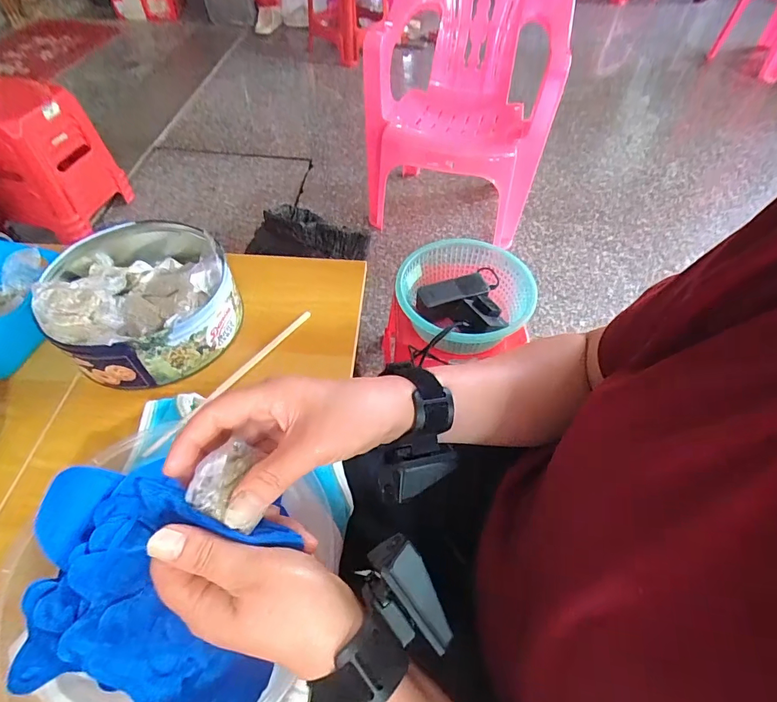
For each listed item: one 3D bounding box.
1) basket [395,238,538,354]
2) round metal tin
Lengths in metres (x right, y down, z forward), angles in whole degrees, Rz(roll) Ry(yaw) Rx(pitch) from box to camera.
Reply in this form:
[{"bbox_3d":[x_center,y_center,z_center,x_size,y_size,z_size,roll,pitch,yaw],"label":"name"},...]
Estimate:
[{"bbox_3d":[0.136,-0.095,0.796,0.240,0.079,0.226,2,53,0],"label":"basket"},{"bbox_3d":[-0.271,-0.059,0.485,0.177,0.079,0.189,1,53,-1],"label":"round metal tin"}]

